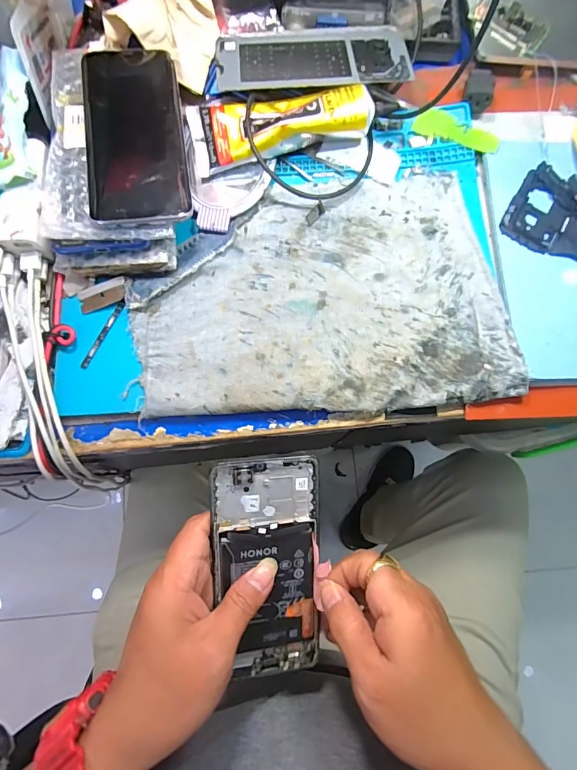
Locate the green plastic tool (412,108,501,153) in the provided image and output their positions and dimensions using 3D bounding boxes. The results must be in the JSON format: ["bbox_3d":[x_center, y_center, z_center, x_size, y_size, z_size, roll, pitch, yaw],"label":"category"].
[{"bbox_3d":[0.143,-0.215,0.346,0.070,0.008,0.023,21,78,5],"label":"green plastic tool"}]

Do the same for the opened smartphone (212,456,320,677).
[{"bbox_3d":[-0.014,0.129,0.285,0.071,0.008,0.158,-2,99,-10],"label":"opened smartphone"}]

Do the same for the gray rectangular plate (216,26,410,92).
[{"bbox_3d":[0.020,-0.274,0.343,0.157,0.007,0.070,-5,71,-1],"label":"gray rectangular plate"}]

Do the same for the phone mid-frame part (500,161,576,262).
[{"bbox_3d":[0.229,-0.137,0.331,0.096,0.006,0.076,22,78,6],"label":"phone mid-frame part"}]

